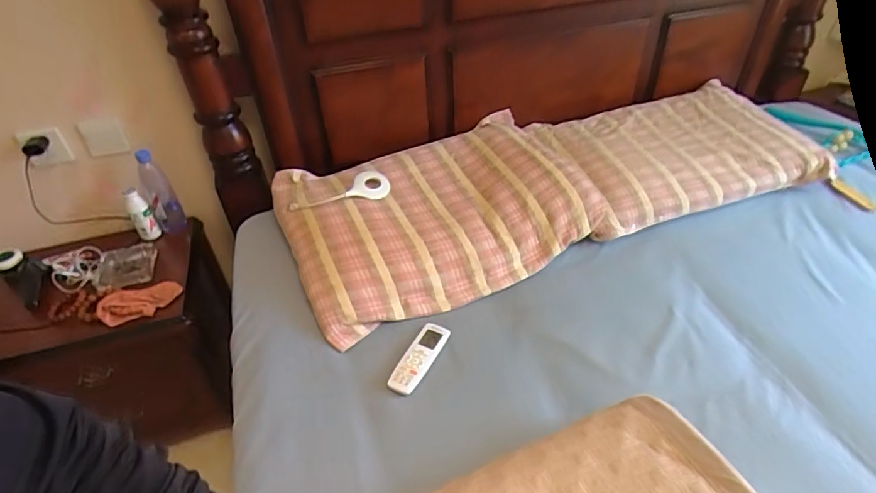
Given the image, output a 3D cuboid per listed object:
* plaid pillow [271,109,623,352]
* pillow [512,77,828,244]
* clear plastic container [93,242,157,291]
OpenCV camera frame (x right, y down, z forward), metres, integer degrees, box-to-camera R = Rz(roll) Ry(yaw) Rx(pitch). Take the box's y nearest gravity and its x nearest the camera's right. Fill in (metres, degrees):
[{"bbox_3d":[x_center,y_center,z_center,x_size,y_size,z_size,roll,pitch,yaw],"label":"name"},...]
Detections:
[{"bbox_3d":[0.009,-0.090,1.170,0.699,0.156,0.471,-19,42,-17],"label":"plaid pillow"},{"bbox_3d":[0.596,-0.245,1.286,0.621,0.103,0.394,-13,41,-10],"label":"pillow"},{"bbox_3d":[-0.748,0.050,1.190,0.130,0.022,0.145,-11,40,-9],"label":"clear plastic container"}]

